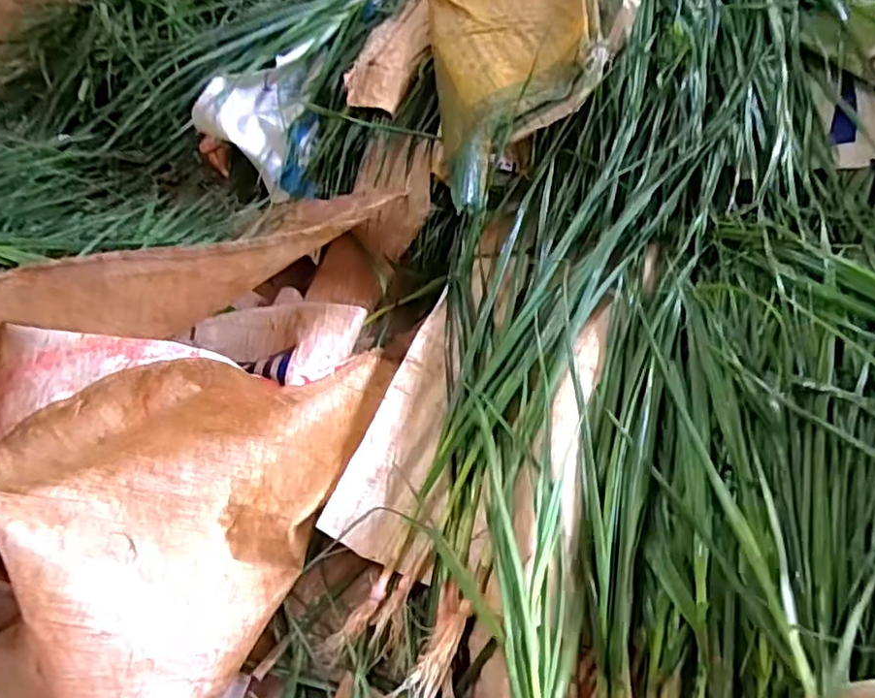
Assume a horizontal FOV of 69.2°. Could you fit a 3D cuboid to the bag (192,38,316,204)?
[{"bbox_3d":[-0.261,-0.343,0.940,0.177,0.087,0.280,-12,56,-3],"label":"bag"}]

